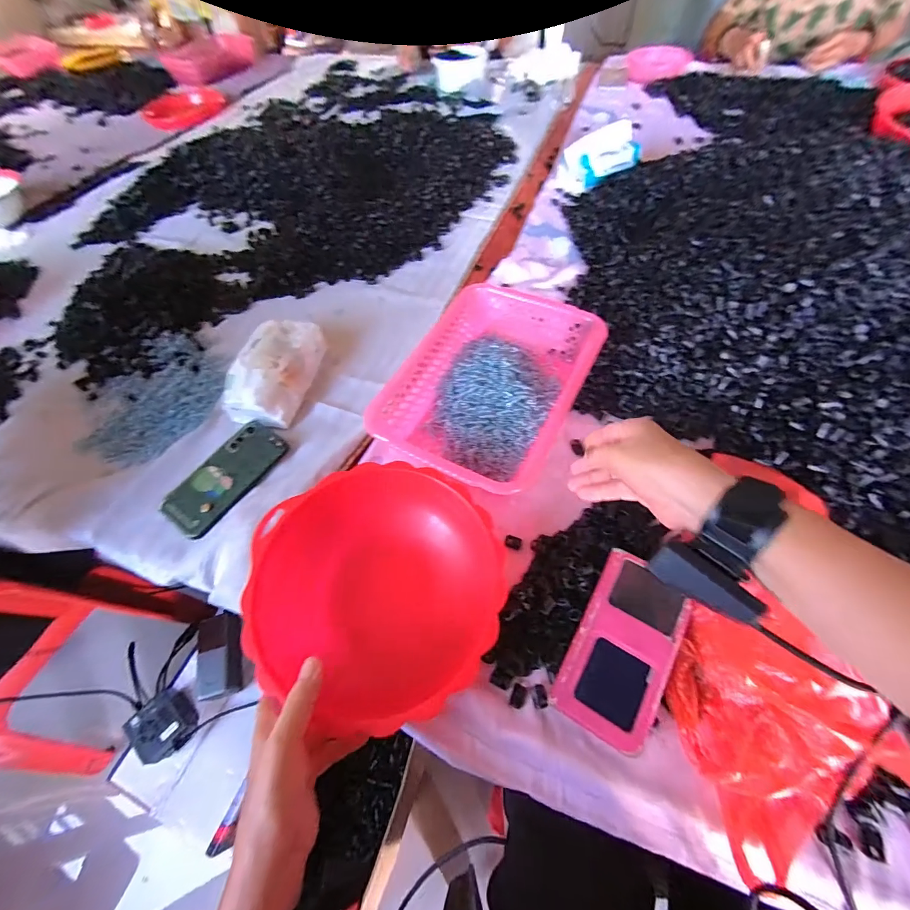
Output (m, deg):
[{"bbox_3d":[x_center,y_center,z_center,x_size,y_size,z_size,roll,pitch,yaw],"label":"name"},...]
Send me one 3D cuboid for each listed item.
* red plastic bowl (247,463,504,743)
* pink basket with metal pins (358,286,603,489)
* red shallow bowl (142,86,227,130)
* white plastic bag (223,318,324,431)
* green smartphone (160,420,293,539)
[{"bbox_3d":[-0.077,0.135,0.415,0.239,0.072,0.237,-2,59,3],"label":"red plastic bowl"},{"bbox_3d":[0.049,-0.093,0.543,0.217,0.069,0.316,23,64,17],"label":"pink basket with metal pins"},{"bbox_3d":[-0.867,-1.105,1.270,0.238,0.036,0.200,-41,65,-18],"label":"red shallow bowl"},{"bbox_3d":[-0.259,-0.124,0.583,0.087,0.074,0.164,10,60,10],"label":"white plastic bag"},{"bbox_3d":[-0.297,0.025,0.519,0.080,0.009,0.162,27,65,19],"label":"green smartphone"}]

